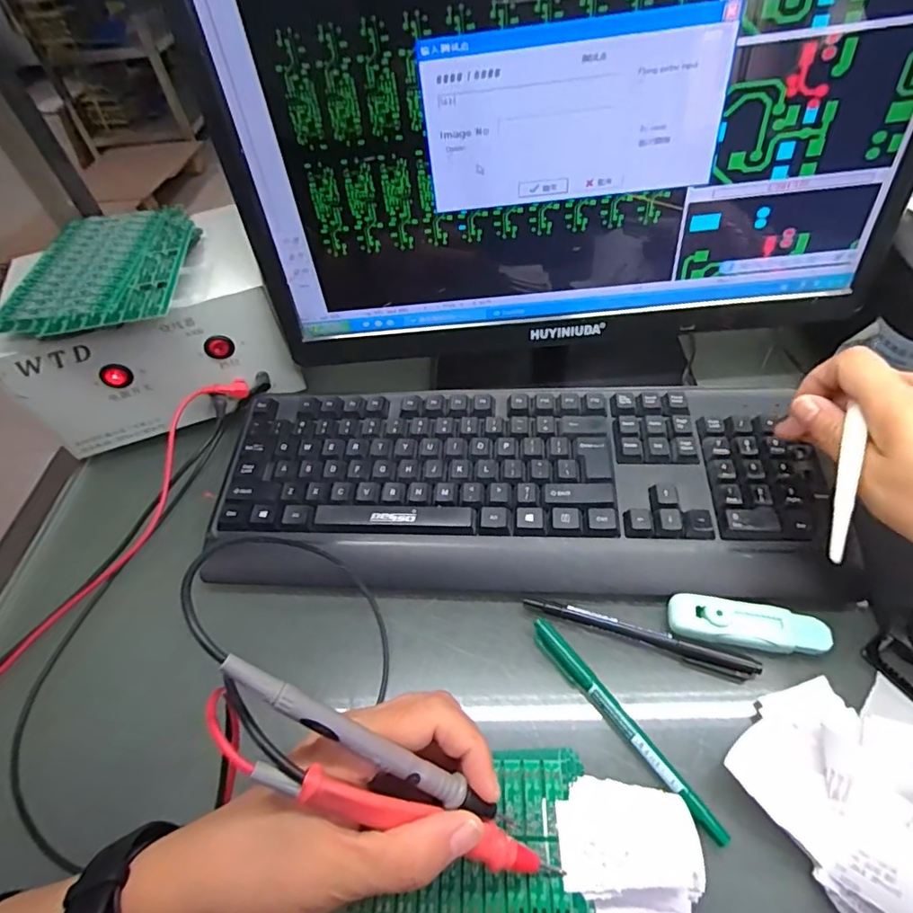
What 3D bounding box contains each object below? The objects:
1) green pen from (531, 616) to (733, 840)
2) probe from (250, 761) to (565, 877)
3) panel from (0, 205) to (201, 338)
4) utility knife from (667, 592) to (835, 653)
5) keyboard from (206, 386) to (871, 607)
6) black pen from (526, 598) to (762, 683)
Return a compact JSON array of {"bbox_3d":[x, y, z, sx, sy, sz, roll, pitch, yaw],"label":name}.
[{"bbox_3d":[0.091,0.150,0.301,0.012,0.011,0.137,-32,55,-18],"label":"green pen"},{"bbox_3d":[-0.014,0.149,0.217,0.141,0.012,0.014,29,52,-15],"label":"probe"},{"bbox_3d":[-0.274,-0.155,0.425,0.119,0.016,0.167,-7,51,1],"label":"panel"},{"bbox_3d":[0.176,0.101,0.321,0.088,0.006,0.028,5,73,12],"label":"utility knife"},{"bbox_3d":[0.036,0.021,0.392,0.423,0.040,0.158,1,51,7],"label":"keyboard"},{"bbox_3d":[0.112,0.110,0.331,0.138,0.011,0.013,13,54,16],"label":"black pen"}]

